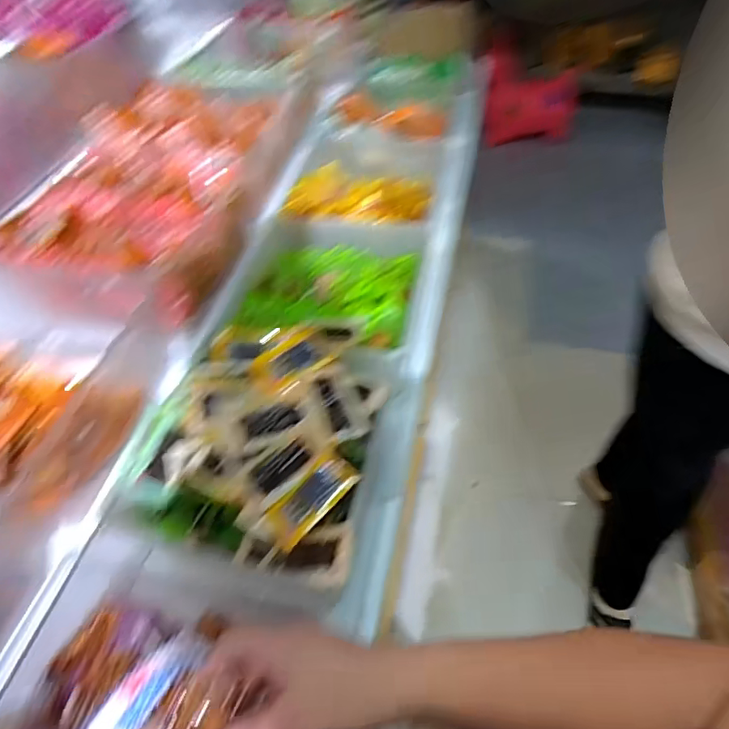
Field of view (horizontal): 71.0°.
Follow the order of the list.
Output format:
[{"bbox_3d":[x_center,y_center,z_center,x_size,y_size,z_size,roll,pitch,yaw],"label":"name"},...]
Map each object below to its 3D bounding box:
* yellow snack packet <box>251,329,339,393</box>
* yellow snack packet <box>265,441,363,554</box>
[{"bbox_3d":[-0.094,-0.004,0.663,0.103,0.016,0.063,-28,54,-20],"label":"yellow snack packet"},{"bbox_3d":[-0.057,0.152,0.582,0.052,0.030,0.115,35,60,28],"label":"yellow snack packet"}]

